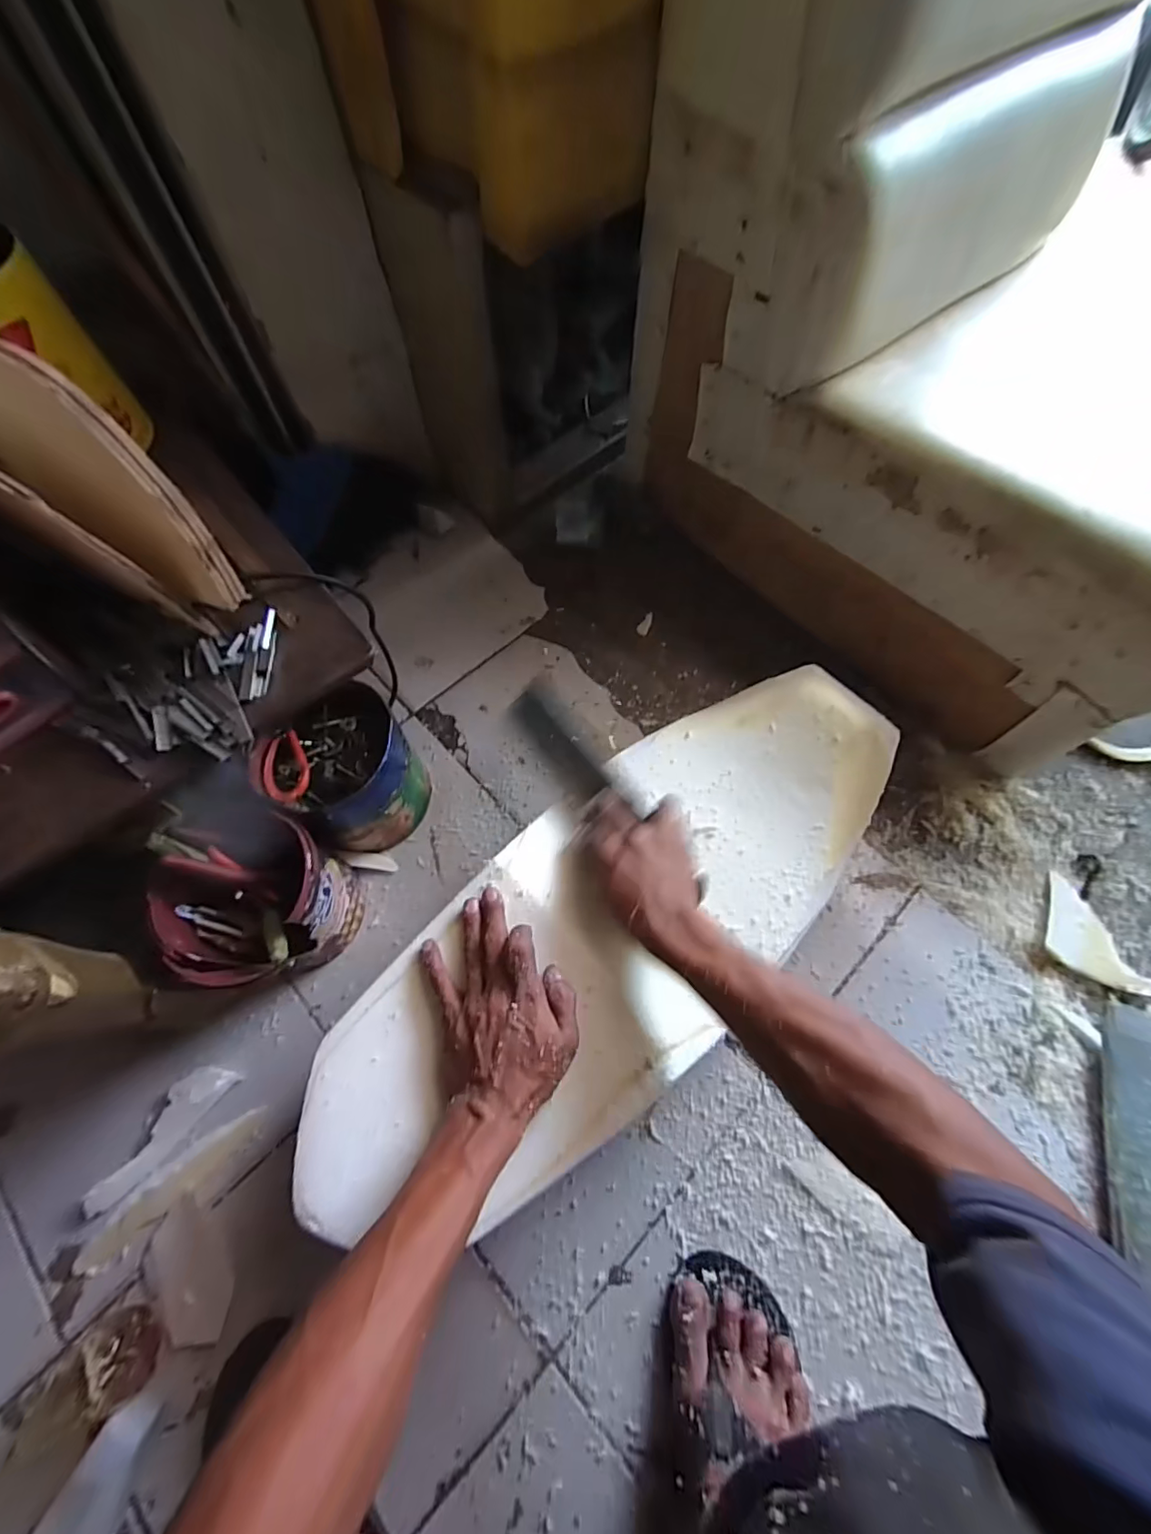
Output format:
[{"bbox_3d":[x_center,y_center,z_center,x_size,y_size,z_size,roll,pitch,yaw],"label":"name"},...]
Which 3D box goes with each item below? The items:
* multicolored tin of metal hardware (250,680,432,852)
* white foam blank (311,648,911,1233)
[{"bbox_3d":[-0.252,0.011,0.605,0.143,0.149,0.140,0,67,0],"label":"multicolored tin of metal hardware"},{"bbox_3d":[0.052,0.125,0.490,0.643,0.054,0.245,-37,72,-17],"label":"white foam blank"}]

